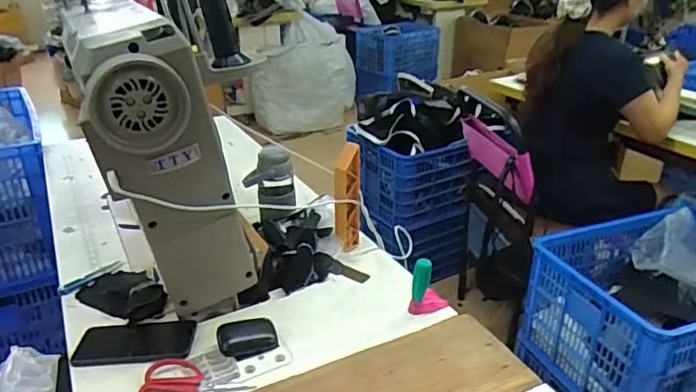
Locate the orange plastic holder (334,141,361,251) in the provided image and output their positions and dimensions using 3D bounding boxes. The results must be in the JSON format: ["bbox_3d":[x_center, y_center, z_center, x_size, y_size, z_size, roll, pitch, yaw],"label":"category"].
[{"bbox_3d":[-0.001,0.013,1.011,0.046,0.206,0.046,-1,26,0],"label":"orange plastic holder"}]

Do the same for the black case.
[{"bbox_3d":[-0.146,0.211,0.808,0.083,0.030,0.062,-8,22,-18],"label":"black case"}]

